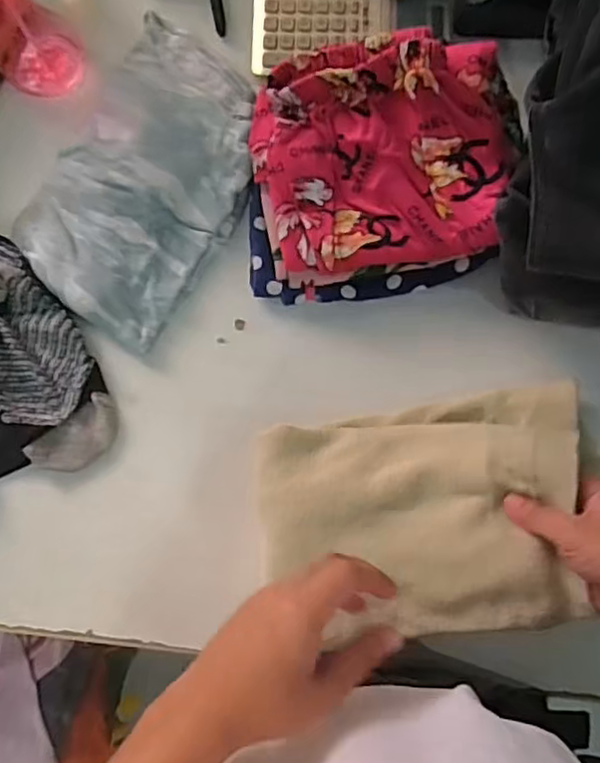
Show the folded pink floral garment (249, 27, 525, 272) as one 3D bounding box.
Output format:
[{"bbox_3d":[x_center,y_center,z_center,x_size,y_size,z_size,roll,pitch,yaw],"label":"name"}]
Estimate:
[{"bbox_3d":[0.068,-0.176,0.506,0.205,0.093,0.153,-3,79,1],"label":"folded pink floral garment"}]

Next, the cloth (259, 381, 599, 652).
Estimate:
[{"bbox_3d":[0.101,0.092,0.462,0.235,0.089,0.160,-11,79,-1],"label":"cloth"}]

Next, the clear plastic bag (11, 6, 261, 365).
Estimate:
[{"bbox_3d":[-0.130,-0.181,0.557,0.159,0.029,0.268,29,81,7],"label":"clear plastic bag"}]

